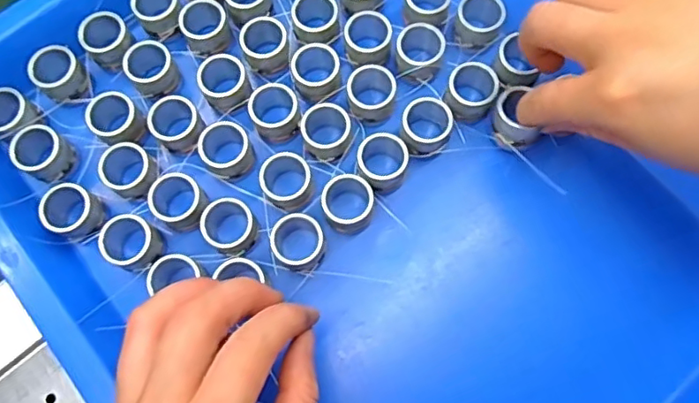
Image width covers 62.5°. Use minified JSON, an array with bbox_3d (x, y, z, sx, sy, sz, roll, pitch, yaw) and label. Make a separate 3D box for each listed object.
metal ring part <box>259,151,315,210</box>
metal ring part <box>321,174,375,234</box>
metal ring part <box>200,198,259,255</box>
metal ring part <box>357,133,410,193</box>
[{"bbox_3d":[-0.031,-0.010,0.285,0.024,0.019,0.023,-1,73,2],"label":"metal ring part"},{"bbox_3d":[0.000,0.003,0.281,0.025,0.020,0.028,-21,73,-4],"label":"metal ring part"},{"bbox_3d":[-0.058,0.013,0.280,0.024,0.018,0.025,-1,73,2],"label":"metal ring part"},{"bbox_3d":[0.017,-0.021,0.288,0.025,0.021,0.029,10,74,5],"label":"metal ring part"}]

